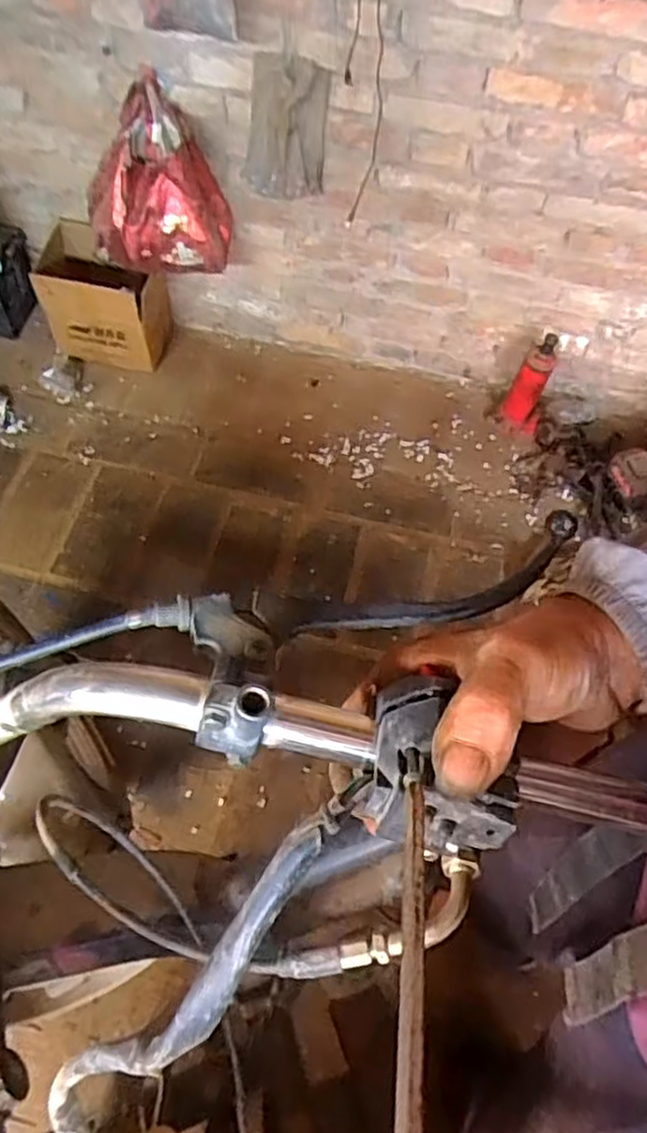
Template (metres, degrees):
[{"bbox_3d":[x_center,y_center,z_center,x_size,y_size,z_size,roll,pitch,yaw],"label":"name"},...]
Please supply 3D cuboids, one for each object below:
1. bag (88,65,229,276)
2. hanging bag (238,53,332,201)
[{"bbox_3d":[-0.341,-0.765,1.456,0.283,0.318,0.164,19,59,7],"label":"bag"},{"bbox_3d":[-0.074,-0.820,1.351,0.151,0.272,0.028,22,65,6],"label":"hanging bag"}]

